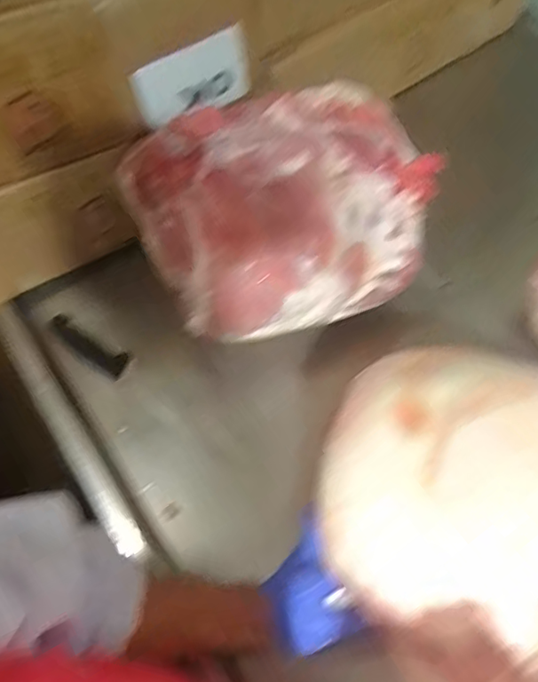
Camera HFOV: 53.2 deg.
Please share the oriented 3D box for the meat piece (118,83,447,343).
[{"bbox_3d":[0.022,-0.166,0.646,0.330,0.154,0.245,-26,58,-13],"label":"meat piece"}]

